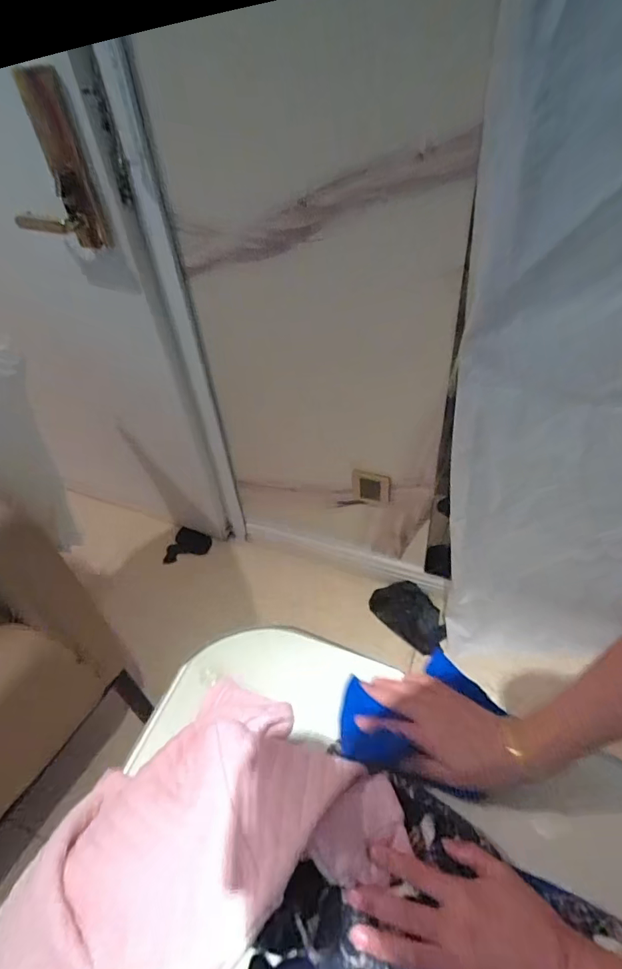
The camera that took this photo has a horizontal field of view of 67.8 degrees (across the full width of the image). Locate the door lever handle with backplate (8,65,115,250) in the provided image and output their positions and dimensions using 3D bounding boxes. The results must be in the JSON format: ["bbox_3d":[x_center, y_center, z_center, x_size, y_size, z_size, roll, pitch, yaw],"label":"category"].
[{"bbox_3d":[-0.430,-0.508,0.749,0.127,0.241,0.052,-2,43,4],"label":"door lever handle with backplate"}]

